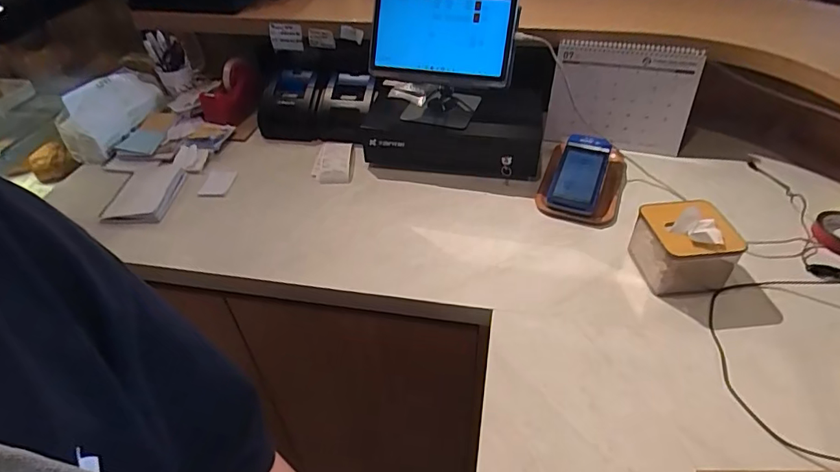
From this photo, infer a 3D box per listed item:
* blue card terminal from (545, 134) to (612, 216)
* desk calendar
[{"bbox_3d":[0.290,-0.111,0.877,0.083,0.057,0.177,16,46,19],"label":"blue card terminal"},{"bbox_3d":[0.390,-0.268,0.943,0.259,0.189,0.066,9,44,12],"label":"desk calendar"}]

